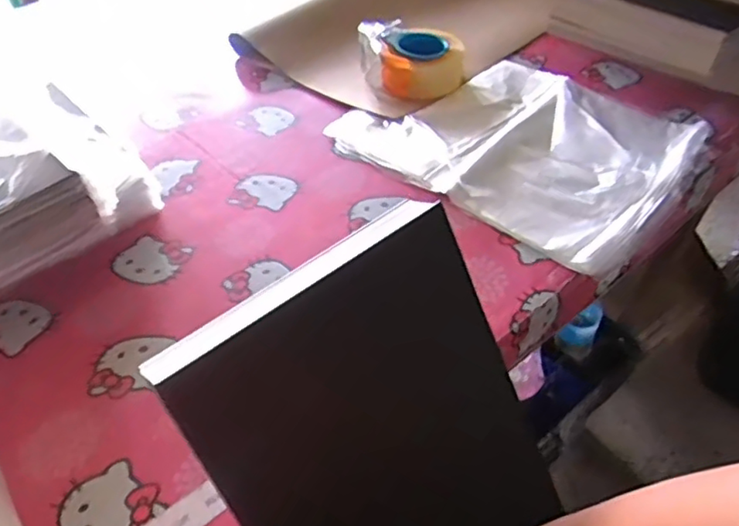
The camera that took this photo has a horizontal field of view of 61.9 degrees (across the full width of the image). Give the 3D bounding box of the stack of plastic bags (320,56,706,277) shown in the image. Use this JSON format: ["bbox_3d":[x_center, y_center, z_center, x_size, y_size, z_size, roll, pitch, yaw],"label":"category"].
[{"bbox_3d":[0.200,-0.168,0.823,0.418,0.024,0.328,31,54,31],"label":"stack of plastic bags"}]

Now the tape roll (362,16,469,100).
[{"bbox_3d":[0.066,-0.311,0.931,0.136,0.060,0.147,-14,45,-10],"label":"tape roll"}]

